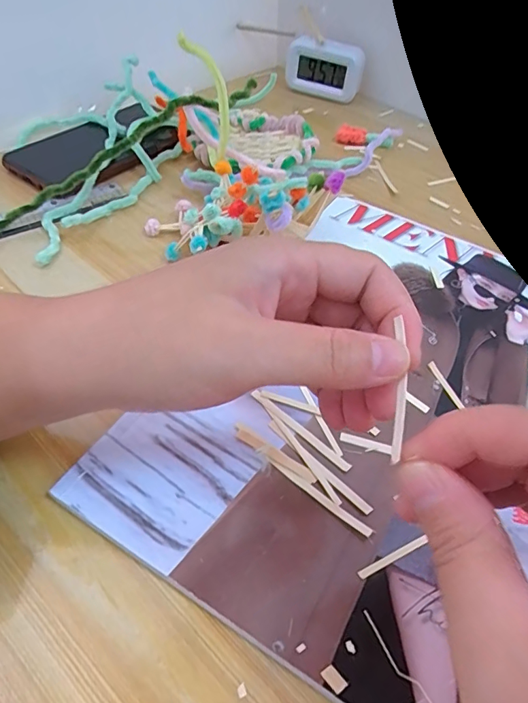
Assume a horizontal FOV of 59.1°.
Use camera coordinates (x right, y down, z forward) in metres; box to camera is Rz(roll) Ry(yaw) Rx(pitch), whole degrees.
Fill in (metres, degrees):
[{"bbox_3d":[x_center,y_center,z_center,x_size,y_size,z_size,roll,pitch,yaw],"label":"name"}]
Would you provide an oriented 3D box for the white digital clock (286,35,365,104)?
[{"bbox_3d":[0.069,-0.323,0.537,0.086,0.058,0.026,19,51,11],"label":"white digital clock"}]

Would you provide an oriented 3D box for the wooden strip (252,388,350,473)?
[{"bbox_3d":[0.020,0.042,0.252,0.064,0.004,0.006,36,56,23],"label":"wooden strip"}]

